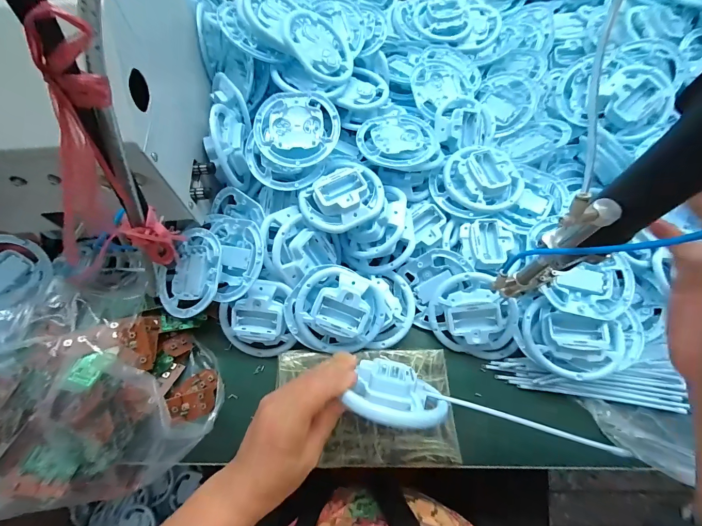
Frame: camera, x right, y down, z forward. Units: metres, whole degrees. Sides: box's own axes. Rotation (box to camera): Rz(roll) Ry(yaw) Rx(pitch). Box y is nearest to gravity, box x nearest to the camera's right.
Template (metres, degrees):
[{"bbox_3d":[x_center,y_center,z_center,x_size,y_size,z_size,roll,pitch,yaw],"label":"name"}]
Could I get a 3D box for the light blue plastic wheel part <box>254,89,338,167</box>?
[{"bbox_3d":[-0.068,-0.167,0.398,0.101,0.027,0.101,0,80,-1],"label":"light blue plastic wheel part"}]

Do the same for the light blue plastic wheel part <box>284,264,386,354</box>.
[{"bbox_3d":[-0.018,0.059,0.369,0.108,0.045,0.104,27,89,-19],"label":"light blue plastic wheel part"}]

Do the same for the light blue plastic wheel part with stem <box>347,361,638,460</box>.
[{"bbox_3d":[0.111,0.133,0.288,0.233,0.055,0.055,14,66,-4],"label":"light blue plastic wheel part with stem"}]

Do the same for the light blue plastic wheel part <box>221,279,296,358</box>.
[{"bbox_3d":[-0.118,0.069,0.385,0.093,0.098,0.034,2,22,7],"label":"light blue plastic wheel part"}]

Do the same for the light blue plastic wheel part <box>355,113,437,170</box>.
[{"bbox_3d":[0.061,-0.165,0.418,0.103,0.024,0.091,14,66,6],"label":"light blue plastic wheel part"}]

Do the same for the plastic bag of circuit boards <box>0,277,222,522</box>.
[{"bbox_3d":[-0.353,0.143,0.333,0.387,0.108,0.224,-10,66,-5],"label":"plastic bag of circuit boards"}]

